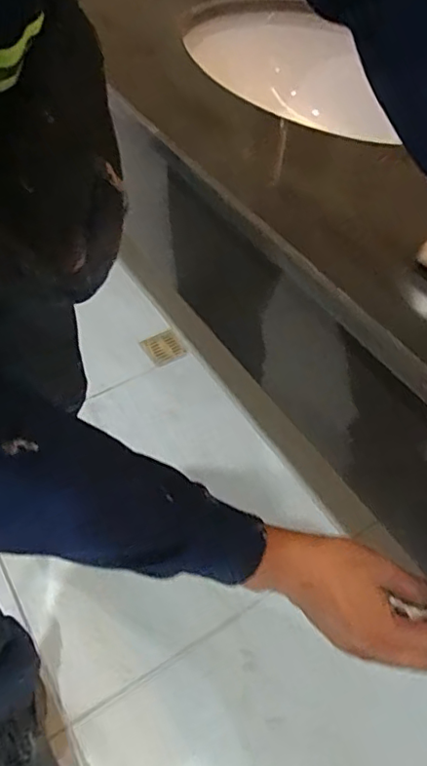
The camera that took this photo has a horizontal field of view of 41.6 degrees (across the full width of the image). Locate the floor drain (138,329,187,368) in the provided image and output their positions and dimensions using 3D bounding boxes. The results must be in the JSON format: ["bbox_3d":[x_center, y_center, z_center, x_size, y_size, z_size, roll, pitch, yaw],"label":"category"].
[{"bbox_3d":[-0.135,-0.094,1.508,0.094,0.017,0.100,-28,59,-15],"label":"floor drain"}]

